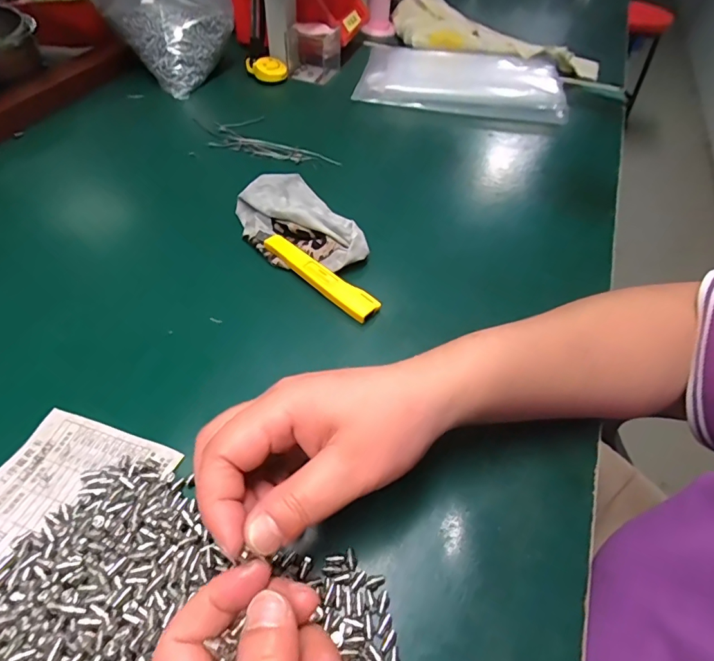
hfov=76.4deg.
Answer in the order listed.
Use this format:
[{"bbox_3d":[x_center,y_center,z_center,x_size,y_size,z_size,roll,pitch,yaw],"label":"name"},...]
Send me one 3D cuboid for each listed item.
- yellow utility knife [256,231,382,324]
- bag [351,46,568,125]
[{"bbox_3d":[-0.036,-0.048,0.362,0.127,0.011,0.020,35,56,23],"label":"yellow utility knife"},{"bbox_3d":[0.140,-0.352,0.624,0.269,0.033,0.207,8,50,3],"label":"bag"}]

